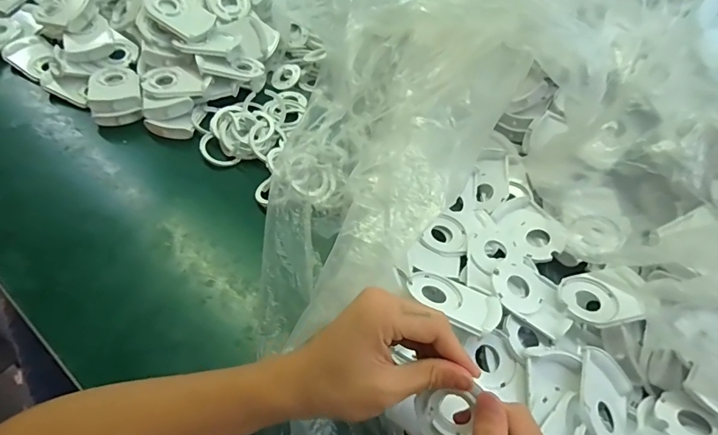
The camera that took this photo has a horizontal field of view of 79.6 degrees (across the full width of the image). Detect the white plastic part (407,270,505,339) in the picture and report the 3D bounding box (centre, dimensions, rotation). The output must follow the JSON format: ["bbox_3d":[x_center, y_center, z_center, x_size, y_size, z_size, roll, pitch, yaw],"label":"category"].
[{"bbox_3d":[0.086,0.073,0.387,0.082,0.007,0.054,27,40,24],"label":"white plastic part"}]

